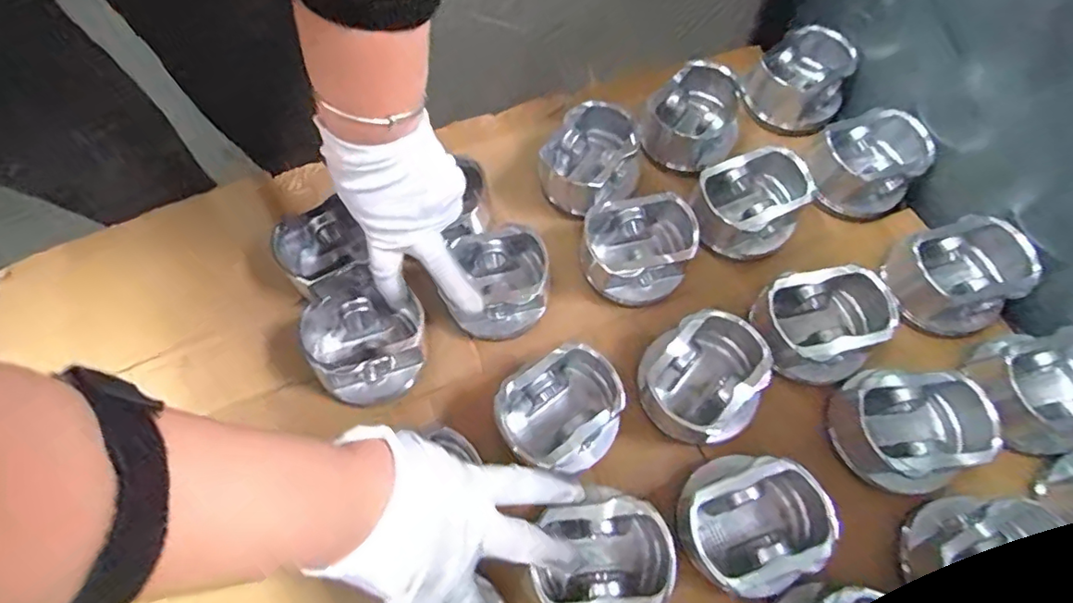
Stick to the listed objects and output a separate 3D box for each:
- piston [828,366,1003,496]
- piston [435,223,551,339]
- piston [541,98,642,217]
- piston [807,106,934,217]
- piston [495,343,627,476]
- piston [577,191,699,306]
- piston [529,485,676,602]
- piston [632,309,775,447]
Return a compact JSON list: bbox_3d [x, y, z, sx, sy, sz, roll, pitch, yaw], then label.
[{"bbox_3d":[0.281,0.094,0.426,0.090,0.069,0.087,-18,67,-6],"label":"piston"},{"bbox_3d":[-0.033,-0.019,0.489,0.085,0.060,0.090,2,67,3],"label":"piston"},{"bbox_3d":[0.055,-0.131,0.520,0.075,0.066,0.097,42,74,18],"label":"piston"},{"bbox_3d":[0.302,-0.131,0.511,0.088,0.058,0.093,-1,66,2],"label":"piston"},{"bbox_3d":[0.021,0.087,0.431,0.091,0.066,0.081,-30,69,-10],"label":"piston"},{"bbox_3d":[0.092,-0.048,0.487,0.101,0.056,0.088,-6,66,-1],"label":"piston"},{"bbox_3d":[0.044,0.177,0.387,0.092,0.057,0.084,-1,66,2],"label":"piston"},{"bbox_3d":[0.132,0.061,0.438,0.090,0.062,0.089,-1,66,2],"label":"piston"}]

